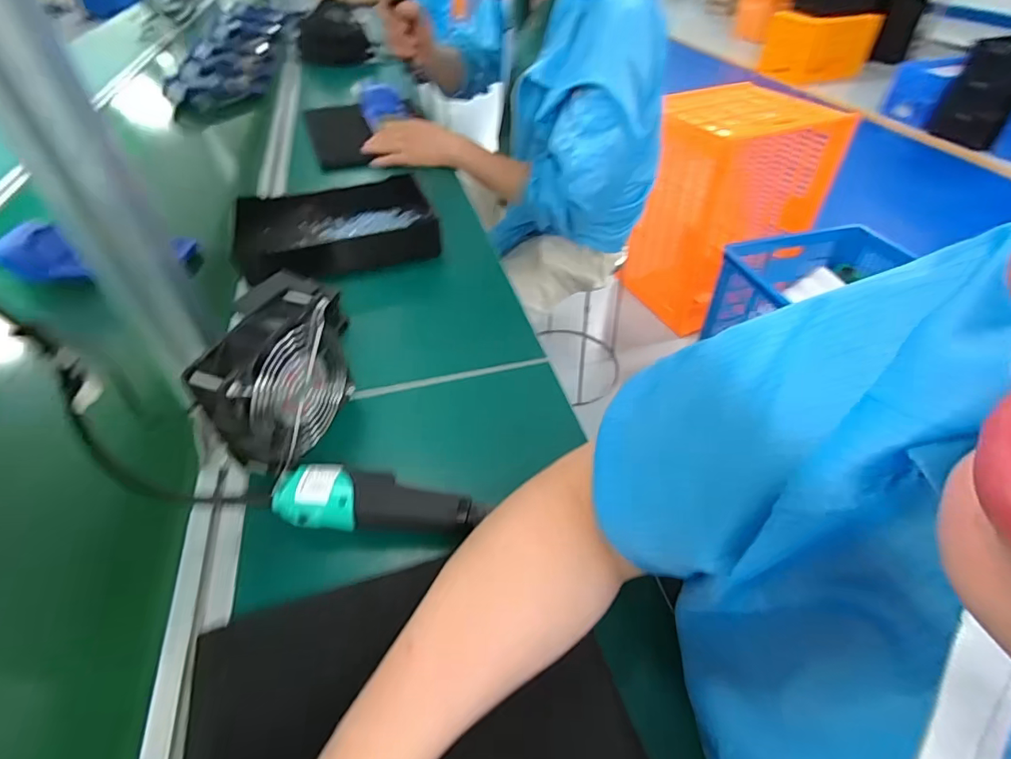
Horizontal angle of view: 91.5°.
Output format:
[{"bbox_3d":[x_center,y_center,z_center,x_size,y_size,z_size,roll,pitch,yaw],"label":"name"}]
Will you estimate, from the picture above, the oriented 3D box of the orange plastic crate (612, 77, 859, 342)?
[{"bbox_3d":[0.730,-0.562,1.679,0.499,0.680,0.370,-21,48,-19],"label":"orange plastic crate"}]

